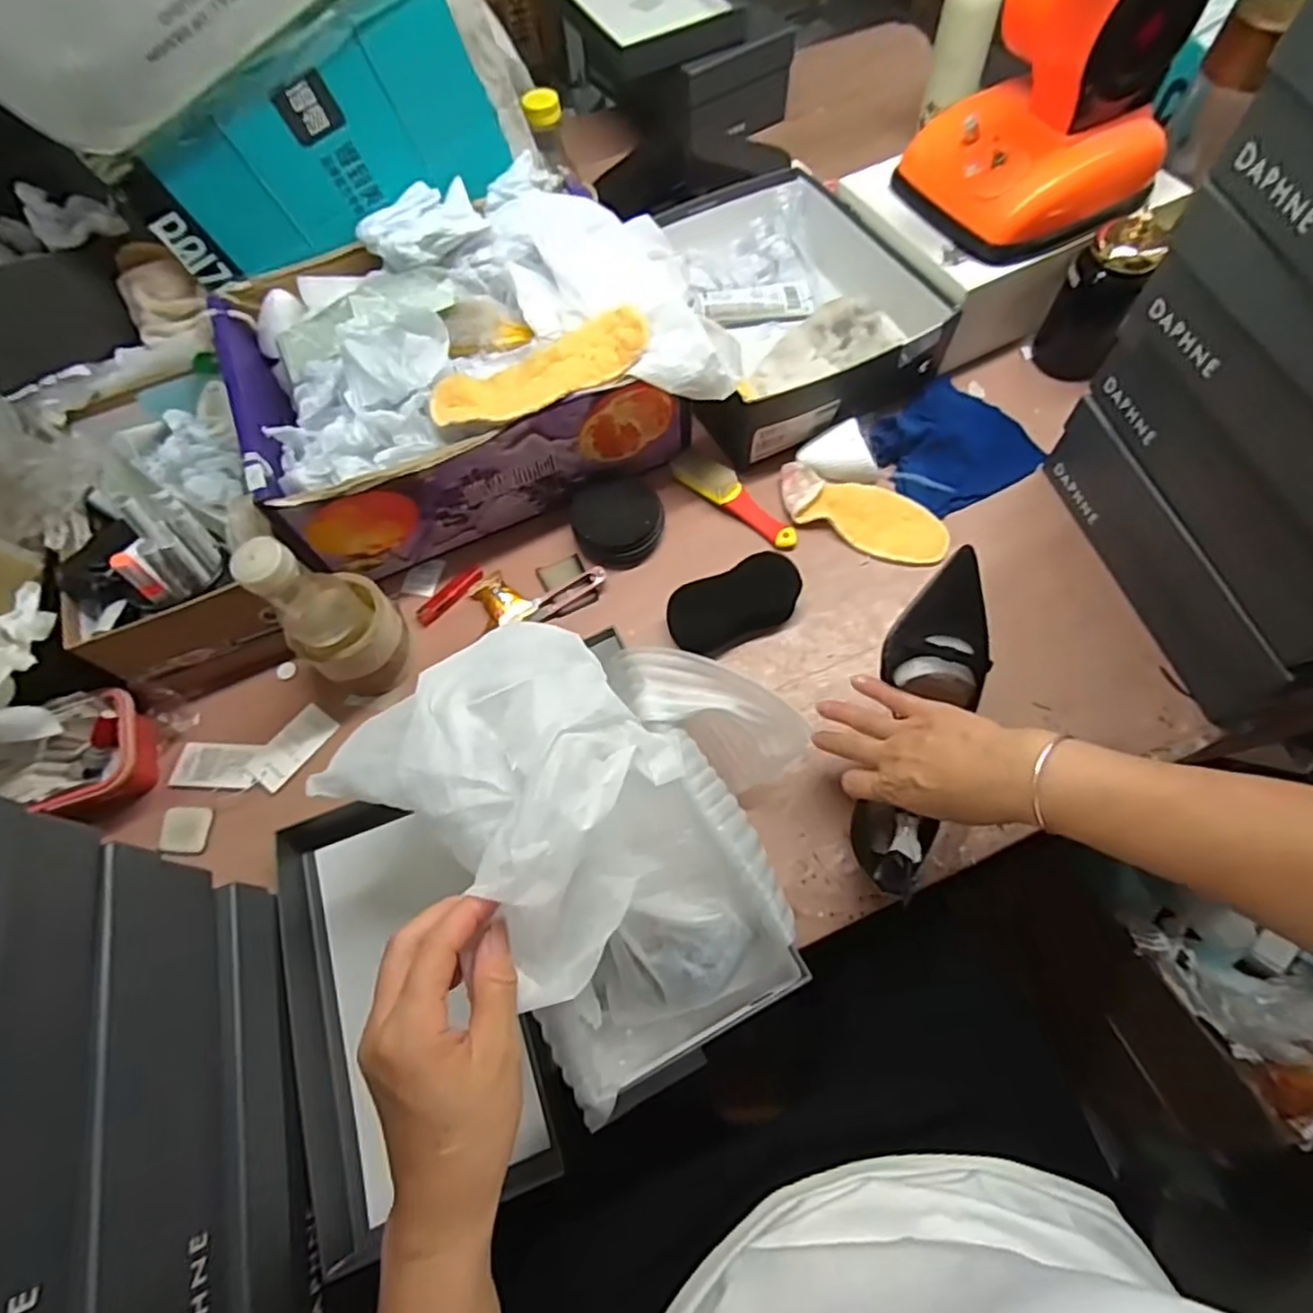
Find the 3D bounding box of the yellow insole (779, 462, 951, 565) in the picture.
[{"bbox_3d":[0.205,-0.144,0.669,0.176,0.011,0.065,23,69,14],"label":"yellow insole"}]

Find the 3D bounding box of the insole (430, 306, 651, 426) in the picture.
[{"bbox_3d":[-0.099,-0.249,0.585,0.199,0.021,0.065,-22,66,-6],"label":"insole"}]

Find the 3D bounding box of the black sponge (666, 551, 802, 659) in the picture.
[{"bbox_3d":[0.073,-0.053,0.633,0.124,0.033,0.058,-20,66,-6],"label":"black sponge"}]

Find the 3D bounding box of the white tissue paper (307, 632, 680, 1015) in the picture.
[{"bbox_3d":[-0.076,0.062,0.377,0.179,0.075,0.168,30,71,16],"label":"white tissue paper"}]

